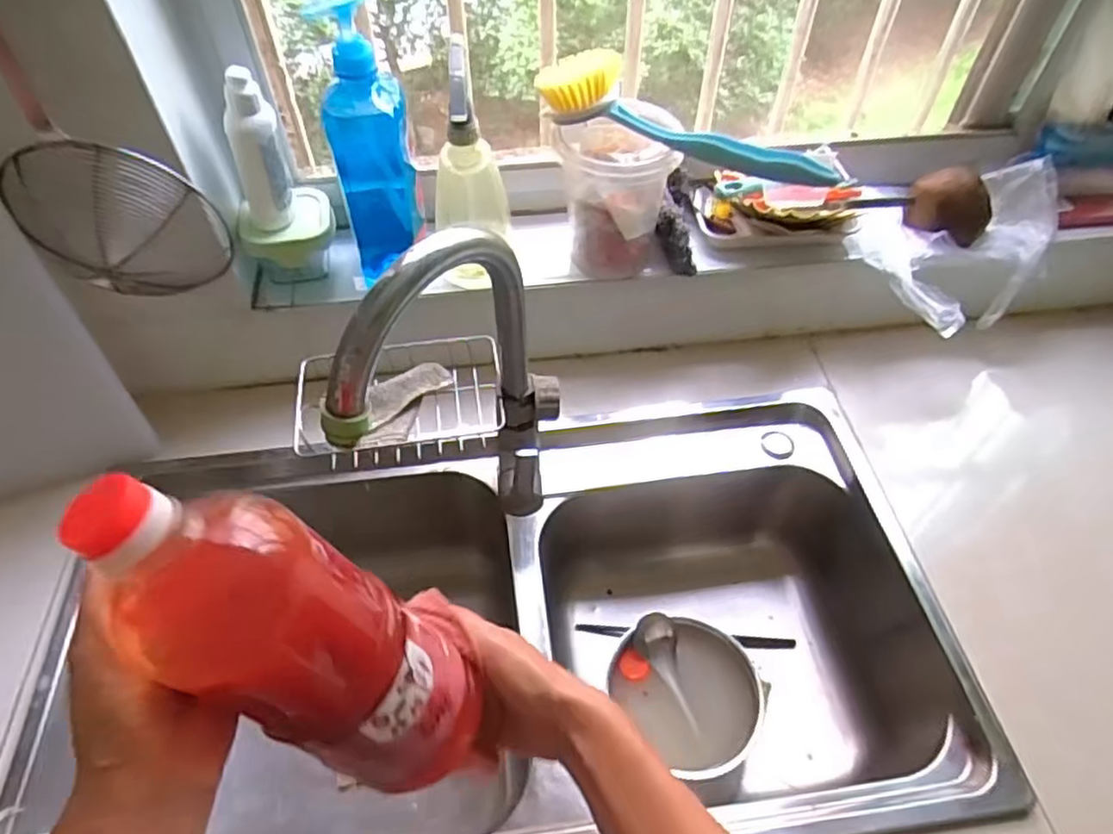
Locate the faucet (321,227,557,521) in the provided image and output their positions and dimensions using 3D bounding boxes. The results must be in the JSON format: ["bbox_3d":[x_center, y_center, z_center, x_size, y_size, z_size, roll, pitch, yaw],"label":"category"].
[{"bbox_3d":[-0.070,0.013,0.539,0.049,0.363,0.194,25,56,18],"label":"faucet"}]

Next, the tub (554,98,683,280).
[{"bbox_3d":[0.058,-0.227,0.700,0.110,0.163,0.101,0,52,0],"label":"tub"}]

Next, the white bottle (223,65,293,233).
[{"bbox_3d":[-0.284,-0.255,0.641,0.050,0.142,0.059,-20,55,-15],"label":"white bottle"}]

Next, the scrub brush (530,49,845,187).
[{"bbox_3d":[0.117,-0.269,0.611,0.272,0.063,0.061,19,55,14],"label":"scrub brush"}]

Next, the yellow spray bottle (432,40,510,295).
[{"bbox_3d":[-0.087,-0.233,0.674,0.059,0.225,0.067,32,59,22],"label":"yellow spray bottle"}]

